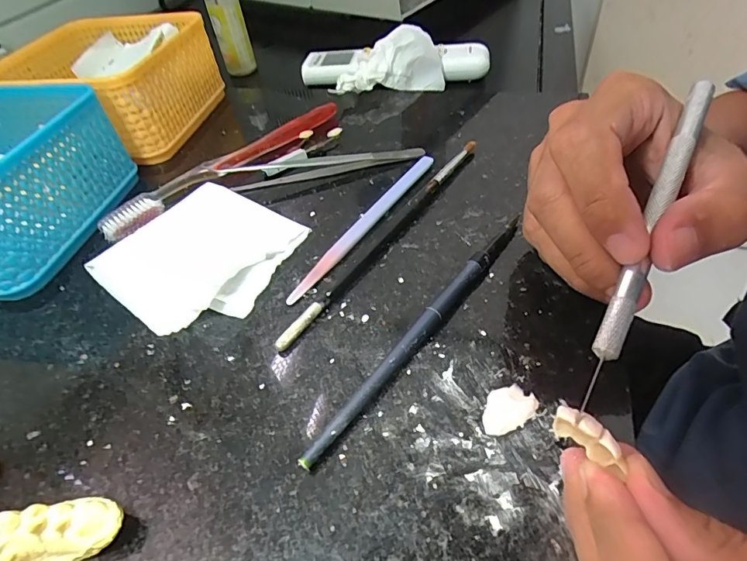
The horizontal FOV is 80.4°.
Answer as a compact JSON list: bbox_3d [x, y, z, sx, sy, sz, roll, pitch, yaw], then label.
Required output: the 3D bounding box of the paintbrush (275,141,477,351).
[{"bbox_3d":[0.012,-0.029,0.247,0.006,0.008,0.187,25,54,27],"label":"paintbrush"}]

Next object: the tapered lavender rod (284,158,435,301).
[{"bbox_3d":[-0.003,-0.035,0.256,0.010,0.004,0.139,24,54,27],"label":"tapered lavender rod"}]

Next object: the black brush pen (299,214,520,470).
[{"bbox_3d":[0.026,0.019,0.200,0.009,0.009,0.159,28,56,29],"label":"black brush pen"}]

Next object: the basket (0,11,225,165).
[{"bbox_3d":[-0.208,-0.157,0.355,0.137,0.065,0.132,7,48,13],"label":"basket"}]

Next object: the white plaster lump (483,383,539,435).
[{"bbox_3d":[0.052,0.049,0.172,0.024,0.004,0.016,-31,51,-21],"label":"white plaster lump"}]

